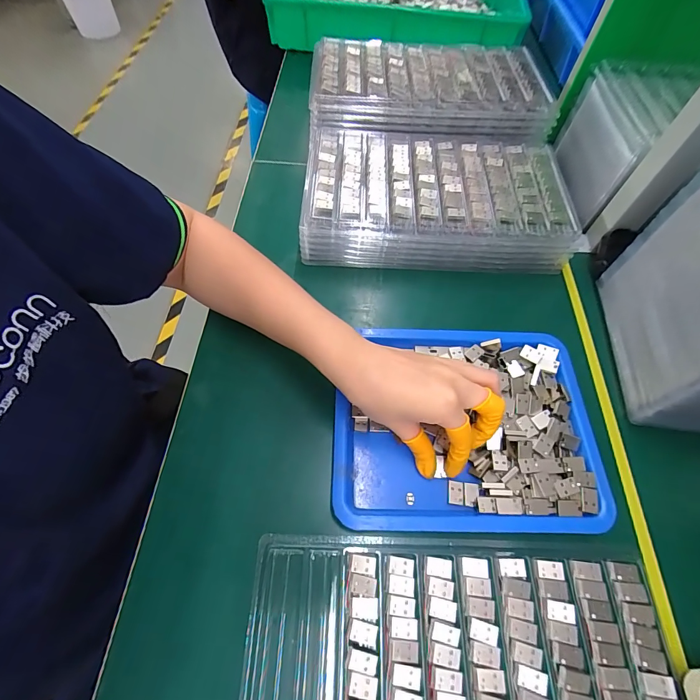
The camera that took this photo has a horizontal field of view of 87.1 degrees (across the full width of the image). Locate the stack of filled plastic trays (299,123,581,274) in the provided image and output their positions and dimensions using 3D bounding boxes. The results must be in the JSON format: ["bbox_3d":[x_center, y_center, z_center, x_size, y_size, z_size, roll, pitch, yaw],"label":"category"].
[{"bbox_3d":[0.094,-0.184,0.434,0.290,0.049,0.179,1,62,-1],"label":"stack of filled plastic trays"}]

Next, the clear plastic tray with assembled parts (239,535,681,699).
[{"bbox_3d":[0.071,0.220,0.248,0.283,0.022,0.157,2,62,-1],"label":"clear plastic tray with assembled parts"}]

